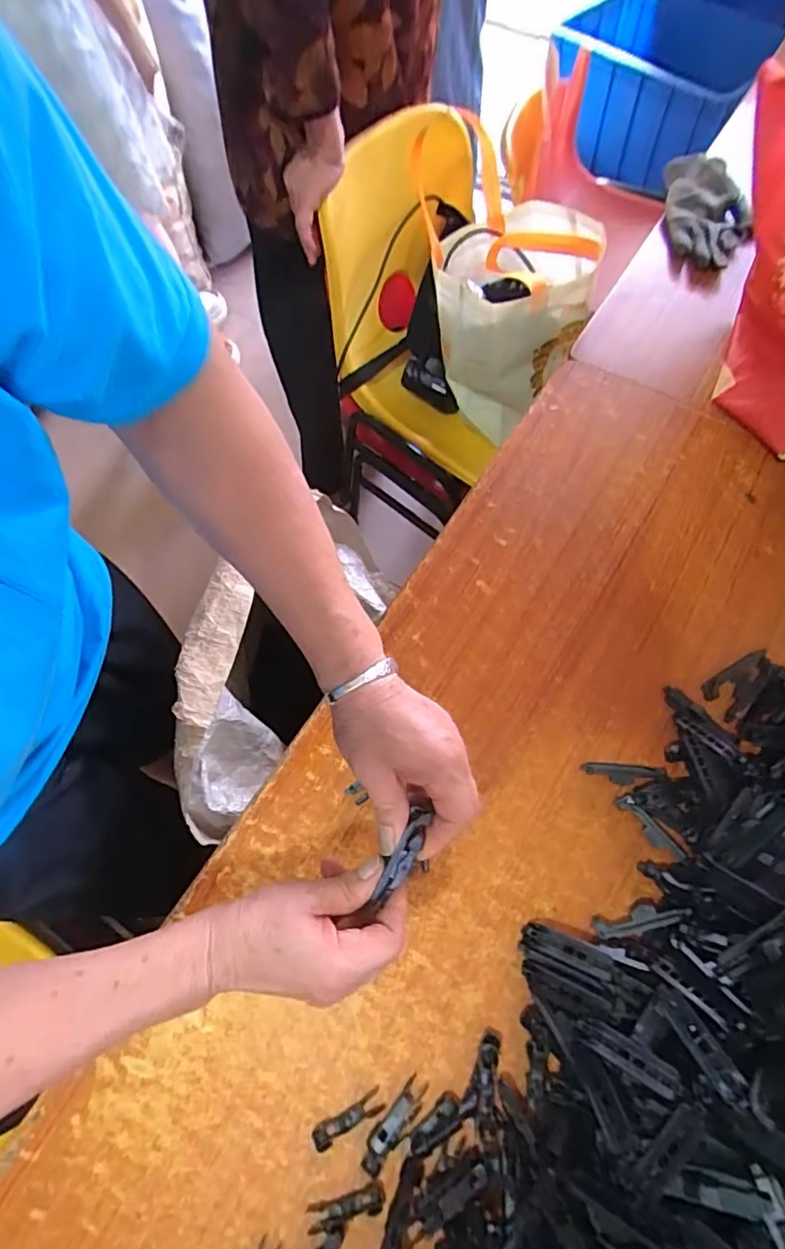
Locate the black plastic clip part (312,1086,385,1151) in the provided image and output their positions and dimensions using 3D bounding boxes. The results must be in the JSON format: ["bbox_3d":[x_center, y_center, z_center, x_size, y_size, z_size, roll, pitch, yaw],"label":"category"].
[{"bbox_3d":[-0.033,0.370,0.420,0.054,0.008,0.015,-27,68,-9],"label":"black plastic clip part"}]

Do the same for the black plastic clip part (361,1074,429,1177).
[{"bbox_3d":[0.001,0.371,0.417,0.018,0.007,0.066,38,73,17],"label":"black plastic clip part"}]

